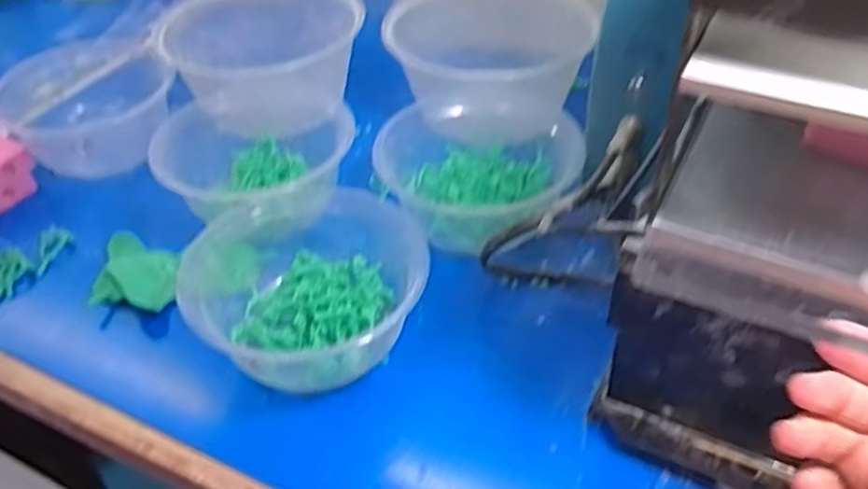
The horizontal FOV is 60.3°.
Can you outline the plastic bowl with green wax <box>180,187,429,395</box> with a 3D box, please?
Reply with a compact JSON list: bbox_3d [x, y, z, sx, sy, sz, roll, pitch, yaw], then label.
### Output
[{"bbox_3d":[-0.075,0.019,0.446,0.133,0.058,0.137,-2,43,2],"label":"plastic bowl with green wax"}]

